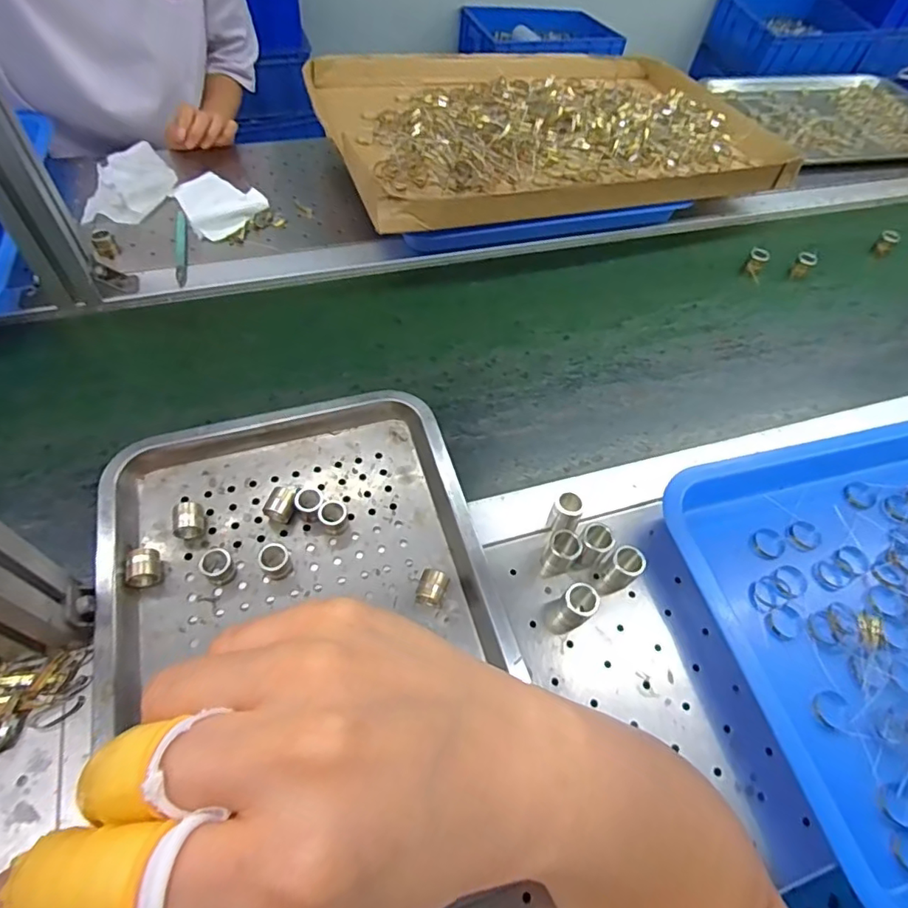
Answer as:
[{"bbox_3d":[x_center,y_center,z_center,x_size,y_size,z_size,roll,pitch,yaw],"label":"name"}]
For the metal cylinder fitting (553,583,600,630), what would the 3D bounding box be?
[{"bbox_3d":[0.084,0.105,0.375,0.021,0.038,0.022,2,55,-4],"label":"metal cylinder fitting"}]

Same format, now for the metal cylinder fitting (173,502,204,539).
[{"bbox_3d":[-0.191,0.046,0.395,0.019,0.018,0.026,-5,56,-9],"label":"metal cylinder fitting"}]

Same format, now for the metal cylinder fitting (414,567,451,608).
[{"bbox_3d":[-0.015,0.094,0.383,0.020,0.015,0.025,17,56,7],"label":"metal cylinder fitting"}]

